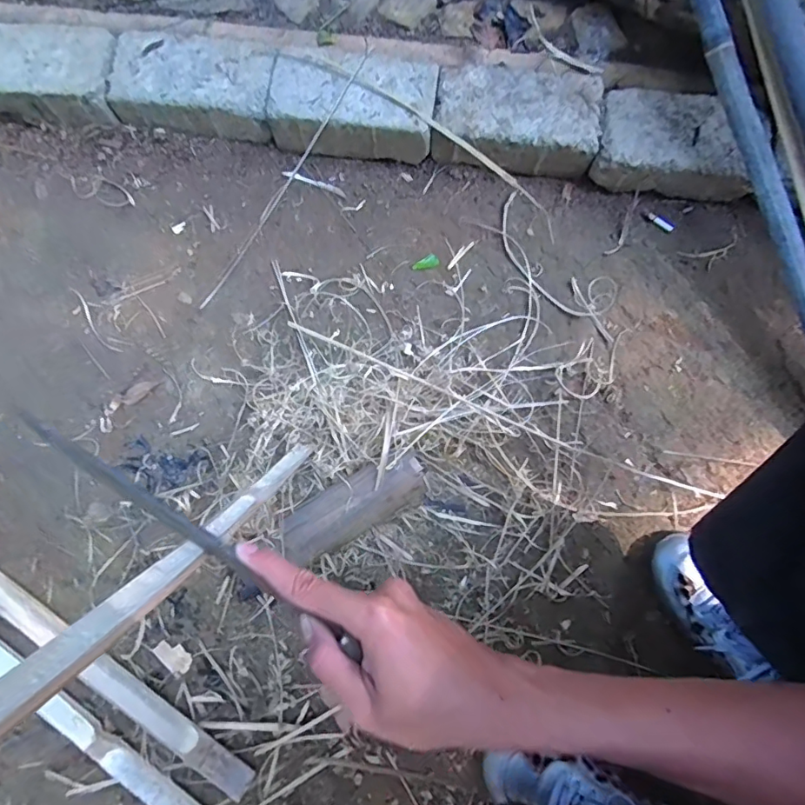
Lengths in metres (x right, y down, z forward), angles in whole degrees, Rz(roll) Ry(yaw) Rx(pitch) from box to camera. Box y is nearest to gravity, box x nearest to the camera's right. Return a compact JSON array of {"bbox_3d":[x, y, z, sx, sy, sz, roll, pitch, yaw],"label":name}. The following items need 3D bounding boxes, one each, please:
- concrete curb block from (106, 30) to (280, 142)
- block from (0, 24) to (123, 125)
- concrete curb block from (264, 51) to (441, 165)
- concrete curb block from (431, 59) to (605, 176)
[{"bbox_3d":[-0.270,-0.424,0.694,0.208,0.055,0.115,8,78,2],"label":"concrete curb block"},{"bbox_3d":[-0.480,-0.438,0.690,0.213,0.050,0.115,6,80,3],"label":"block"},{"bbox_3d":[-0.063,-0.389,0.688,0.206,0.077,0.106,7,78,2],"label":"concrete curb block"},{"bbox_3d":[0.149,-0.369,0.691,0.208,0.078,0.124,5,78,2],"label":"concrete curb block"}]

